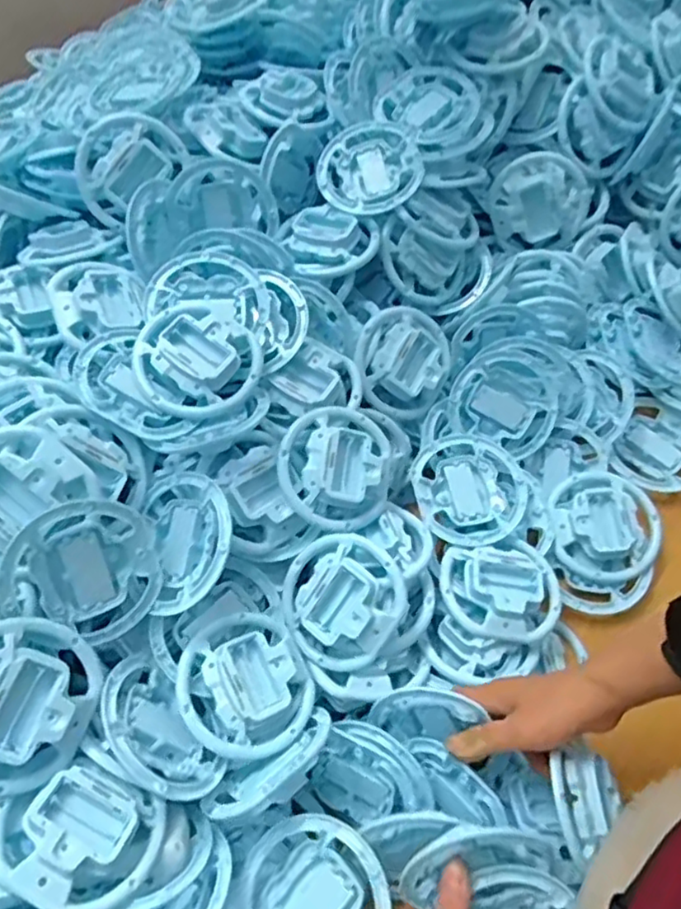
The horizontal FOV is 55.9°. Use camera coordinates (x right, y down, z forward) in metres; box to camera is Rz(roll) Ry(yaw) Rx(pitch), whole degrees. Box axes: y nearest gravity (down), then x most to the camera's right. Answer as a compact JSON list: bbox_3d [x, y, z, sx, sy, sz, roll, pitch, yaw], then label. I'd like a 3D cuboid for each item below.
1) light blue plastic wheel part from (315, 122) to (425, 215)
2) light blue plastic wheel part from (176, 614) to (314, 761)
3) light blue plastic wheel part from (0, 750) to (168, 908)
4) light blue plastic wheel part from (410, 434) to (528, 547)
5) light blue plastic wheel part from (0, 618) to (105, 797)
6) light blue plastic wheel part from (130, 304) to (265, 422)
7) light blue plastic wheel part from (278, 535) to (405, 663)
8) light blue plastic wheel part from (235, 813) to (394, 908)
[{"bbox_3d":[0.028,-0.278,0.634,0.099,0.024,0.099,-2,75,8],"label":"light blue plastic wheel part"},{"bbox_3d":[-0.072,0.171,0.477,0.097,0.020,0.097,12,56,-18],"label":"light blue plastic wheel part"},{"bbox_3d":[-0.164,0.238,0.404,0.095,0.028,0.081,39,43,1],"label":"light blue plastic wheel part"},{"bbox_3d":[0.119,0.032,0.588,0.102,0.016,0.102,0,63,1],"label":"light blue plastic wheel part"},{"bbox_3d":[-0.205,0.158,0.404,0.098,0.027,0.099,44,66,-12],"label":"light blue plastic wheel part"},{"bbox_3d":[-0.119,-0.080,0.529,0.100,0.029,0.100,5,74,-17],"label":"light blue plastic wheel part"},{"bbox_3d":[-0.003,0.114,0.506,0.098,0.024,0.098,-5,77,20],"label":"light blue plastic wheel part"},{"bbox_3d":[-0.020,0.300,0.428,0.098,0.037,0.101,39,70,19],"label":"light blue plastic wheel part"}]

